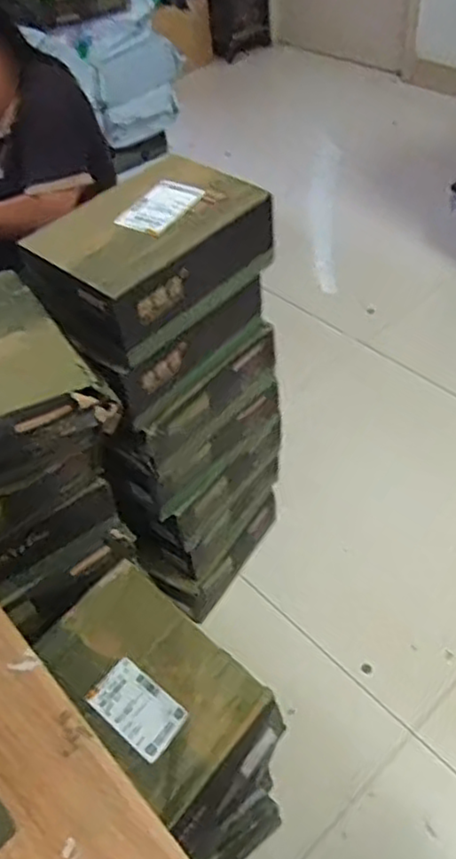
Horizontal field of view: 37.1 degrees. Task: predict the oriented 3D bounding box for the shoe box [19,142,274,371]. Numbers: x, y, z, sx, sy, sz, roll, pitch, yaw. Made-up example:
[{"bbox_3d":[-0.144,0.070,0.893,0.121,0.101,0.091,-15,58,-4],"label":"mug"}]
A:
[{"bbox_3d":[-0.108,-0.259,1.012,0.201,0.147,0.319,29,58,29],"label":"shoe box"}]

